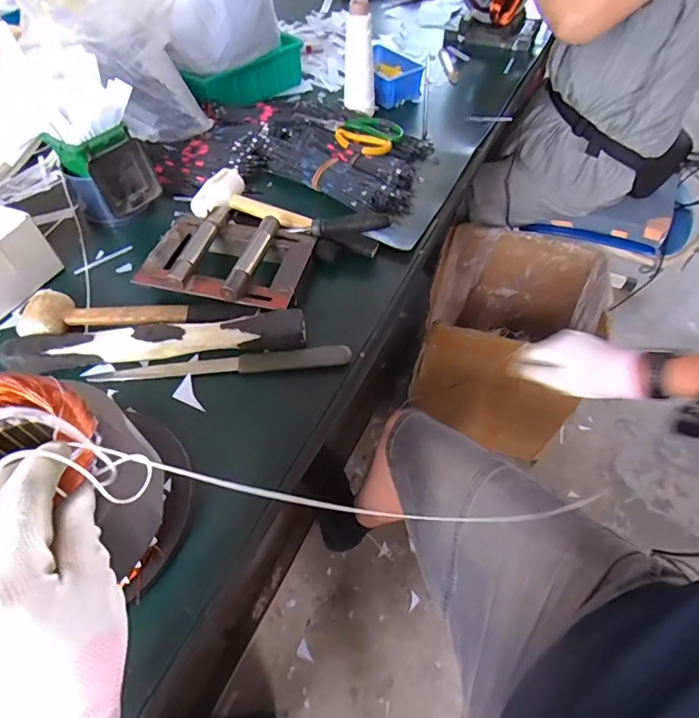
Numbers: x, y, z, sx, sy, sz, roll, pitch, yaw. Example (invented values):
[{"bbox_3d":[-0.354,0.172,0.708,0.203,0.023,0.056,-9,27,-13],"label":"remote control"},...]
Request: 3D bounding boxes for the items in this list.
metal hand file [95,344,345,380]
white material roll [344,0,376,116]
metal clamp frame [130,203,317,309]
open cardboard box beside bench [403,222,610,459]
[{"bbox_3d":[-0.137,0.004,0.505,0.271,0.017,0.024,-4,54,-1],"label":"metal hand file"},{"bbox_3d":[0.016,-0.502,0.772,0.054,0.157,0.046,-2,54,0],"label":"white material roll"},{"bbox_3d":[-0.148,-0.133,0.577,0.197,0.035,0.155,14,56,12],"label":"metal clamp frame"},{"bbox_3d":[0.389,-0.065,1.167,0.369,0.366,0.453,13,56,11],"label":"open cardboard box beside bench"}]

